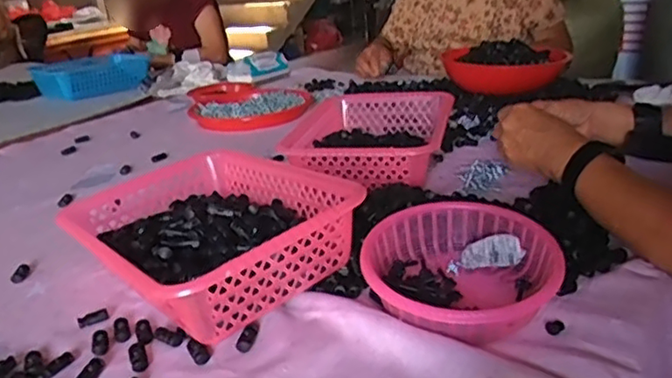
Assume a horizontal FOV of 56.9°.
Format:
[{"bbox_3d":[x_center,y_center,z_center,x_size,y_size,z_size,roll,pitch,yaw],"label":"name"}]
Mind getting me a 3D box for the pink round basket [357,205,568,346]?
[{"bbox_3d":[0.107,0.072,0.558,0.160,0.056,0.158,-3,22,1],"label":"pink round basket"}]

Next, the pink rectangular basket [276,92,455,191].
[{"bbox_3d":[0.053,-0.073,0.913,0.210,0.067,0.274,3,23,14],"label":"pink rectangular basket"}]

